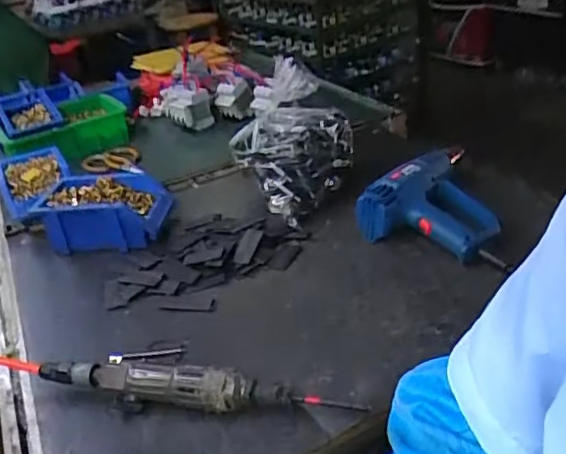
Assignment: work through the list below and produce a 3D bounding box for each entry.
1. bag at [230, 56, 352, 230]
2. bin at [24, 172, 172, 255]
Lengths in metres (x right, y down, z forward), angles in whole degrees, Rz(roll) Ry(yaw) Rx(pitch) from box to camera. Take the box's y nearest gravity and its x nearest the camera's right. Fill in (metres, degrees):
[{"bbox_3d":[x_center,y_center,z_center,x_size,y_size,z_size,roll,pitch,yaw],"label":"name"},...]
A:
[{"bbox_3d":[0.024,-0.131,0.936,0.160,0.180,0.166,-20,32,-20],"label":"bag"},{"bbox_3d":[-0.269,-0.025,0.921,0.184,0.074,0.125,-6,29,2],"label":"bin"}]

